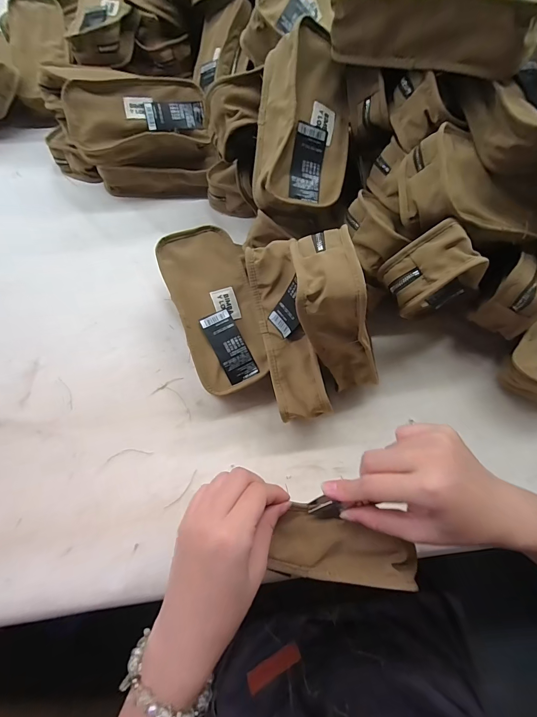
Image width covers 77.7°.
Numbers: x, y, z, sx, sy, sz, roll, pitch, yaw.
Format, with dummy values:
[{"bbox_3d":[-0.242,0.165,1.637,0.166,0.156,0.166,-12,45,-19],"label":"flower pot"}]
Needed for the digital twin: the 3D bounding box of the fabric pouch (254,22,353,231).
[{"bbox_3d":[0.041,-0.259,0.382,0.097,0.060,0.195,4,94,-22],"label":"fabric pouch"}]

